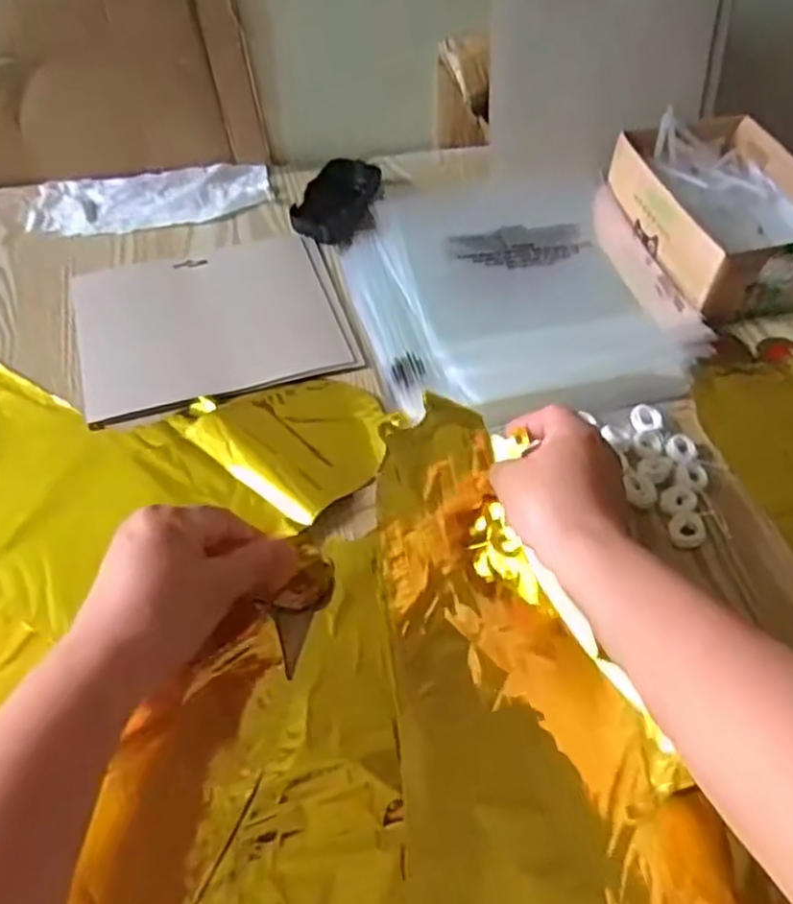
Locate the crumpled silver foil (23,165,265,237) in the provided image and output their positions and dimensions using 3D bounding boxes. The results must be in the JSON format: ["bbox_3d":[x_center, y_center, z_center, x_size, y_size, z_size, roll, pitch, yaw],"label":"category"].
[{"bbox_3d":[-0.221,-0.232,0.665,0.205,0.007,0.086,-10,52,-9],"label":"crumpled silver foil"}]

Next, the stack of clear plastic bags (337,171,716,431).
[{"bbox_3d":[0.092,-0.130,0.580,0.243,0.026,0.264,-12,52,-10],"label":"stack of clear plastic bags"}]

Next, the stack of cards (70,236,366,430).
[{"bbox_3d":[-0.143,-0.101,0.569,0.198,0.011,0.165,-16,53,-13],"label":"stack of cards"}]

